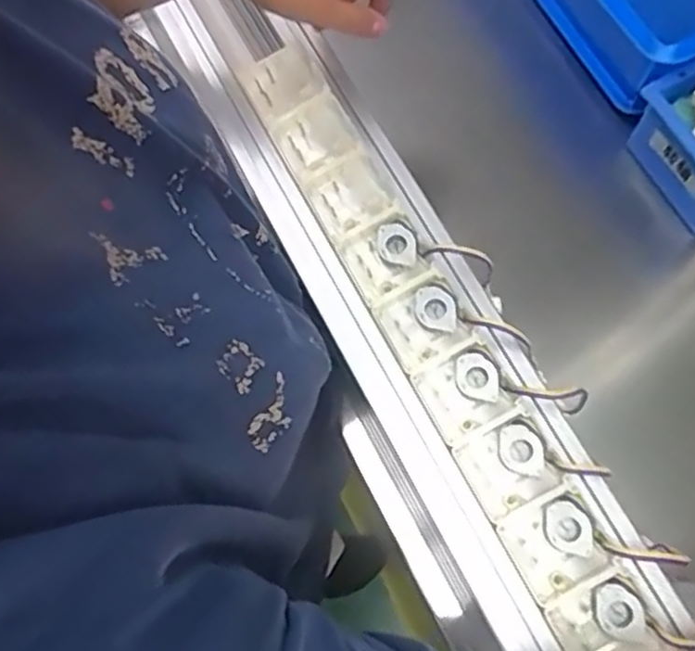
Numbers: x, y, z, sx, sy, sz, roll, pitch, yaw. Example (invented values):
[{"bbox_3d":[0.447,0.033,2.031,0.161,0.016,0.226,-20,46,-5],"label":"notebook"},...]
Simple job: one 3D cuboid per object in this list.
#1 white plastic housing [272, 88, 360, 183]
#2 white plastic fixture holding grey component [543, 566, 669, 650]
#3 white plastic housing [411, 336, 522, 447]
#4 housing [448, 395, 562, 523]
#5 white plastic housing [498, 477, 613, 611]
[{"bbox_3d":[-0.023,-0.131,0.487,0.049,0.016,0.051,-29,73,-7],"label":"white plastic housing"},{"bbox_3d":[0.142,0.169,0.387,0.048,0.012,0.053,-25,73,-6],"label":"white plastic fixture holding grey component"},{"bbox_3d":[0.071,0.040,0.429,0.048,0.012,0.049,-29,74,-7],"label":"white plastic housing"},{"bbox_3d":[0.094,0.081,0.416,0.051,0.011,0.048,-30,74,-7],"label":"housing"},{"bbox_3d":[0.118,0.123,0.401,0.050,0.011,0.050,-27,73,-6],"label":"white plastic housing"}]

